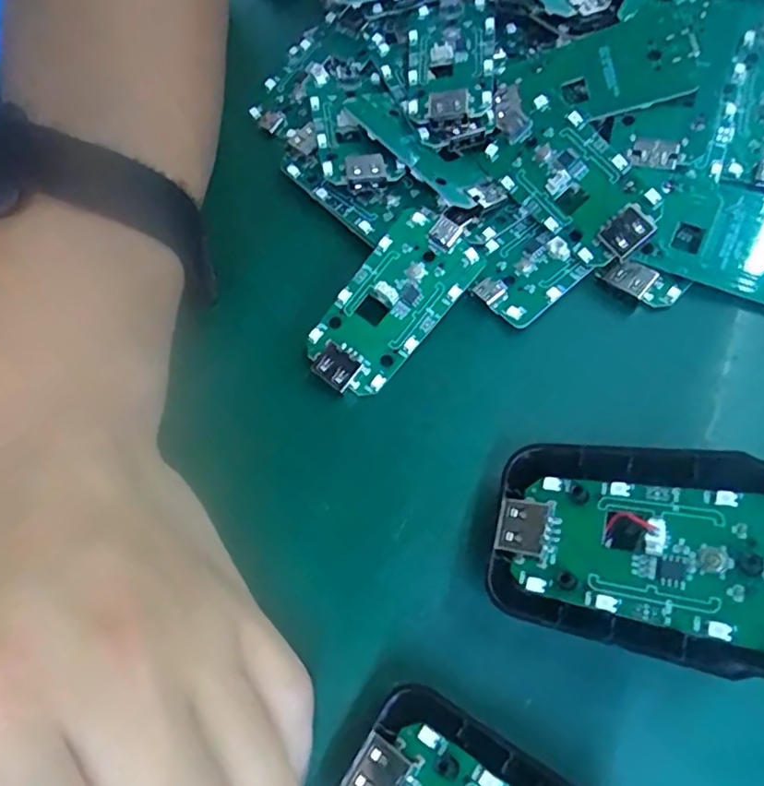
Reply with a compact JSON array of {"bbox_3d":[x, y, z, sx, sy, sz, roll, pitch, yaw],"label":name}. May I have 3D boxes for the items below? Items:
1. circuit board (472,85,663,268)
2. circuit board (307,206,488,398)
[{"bbox_3d":[0.058,-0.073,0.195,0.032,0.005,0.073,-41,68,18],"label":"circuit board"},{"bbox_3d":[0.003,-0.031,0.187,0.031,0.009,0.066,36,73,18],"label":"circuit board"}]

